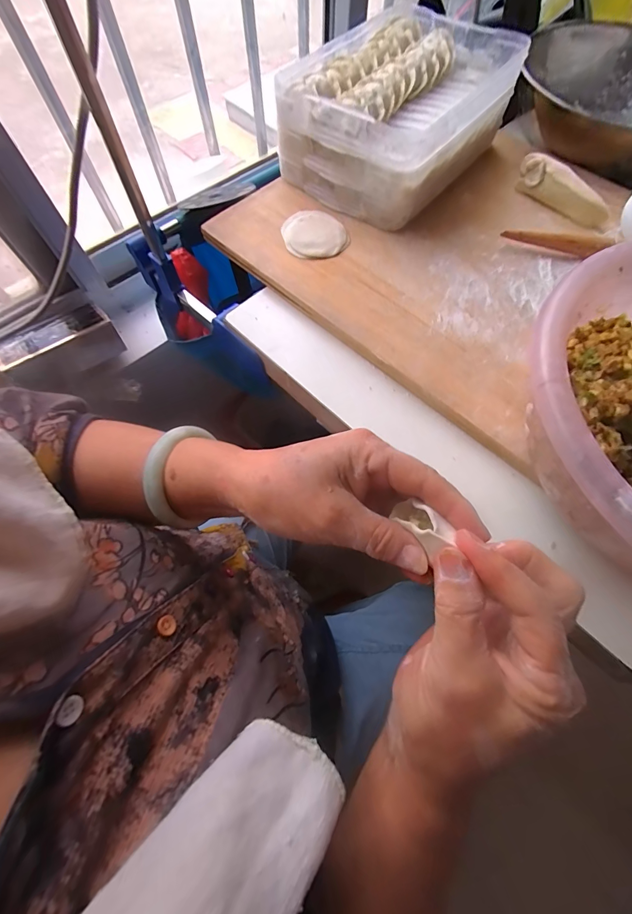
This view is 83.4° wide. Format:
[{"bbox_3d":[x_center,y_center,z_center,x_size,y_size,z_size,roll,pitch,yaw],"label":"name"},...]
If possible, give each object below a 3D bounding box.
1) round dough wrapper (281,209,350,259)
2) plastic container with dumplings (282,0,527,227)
[{"bbox_3d":[-0.003,-0.273,0.429,0.075,0.008,0.086,-15,69,-6],"label":"round dough wrapper"},{"bbox_3d":[0.105,-0.437,0.449,0.203,0.088,0.277,35,72,13],"label":"plastic container with dumplings"}]

